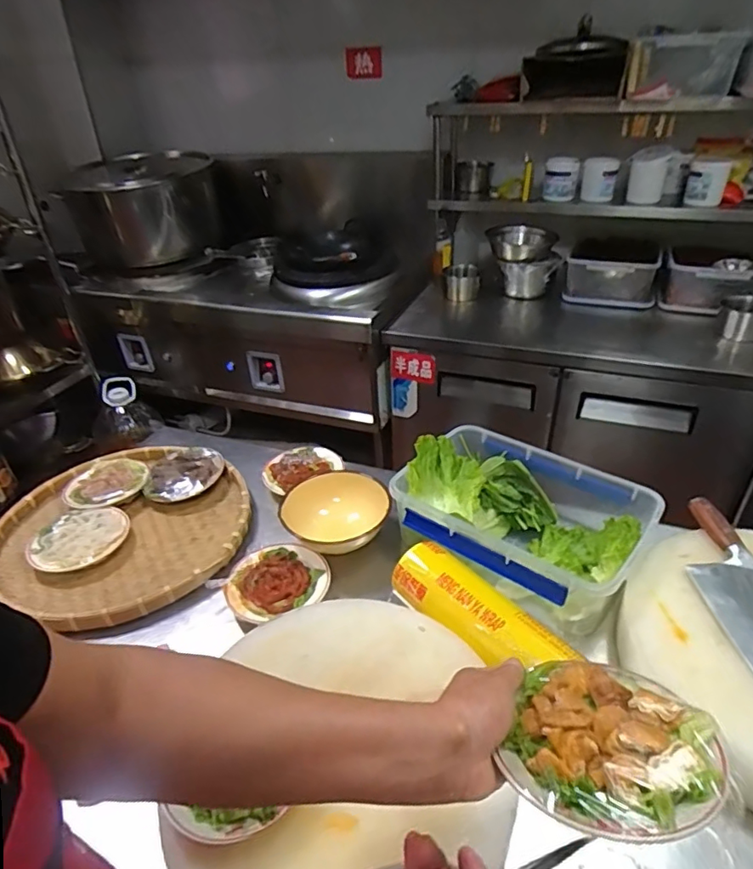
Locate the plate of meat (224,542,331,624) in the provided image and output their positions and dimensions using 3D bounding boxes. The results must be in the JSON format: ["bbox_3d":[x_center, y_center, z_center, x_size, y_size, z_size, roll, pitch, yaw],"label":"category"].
[{"bbox_3d":[-0.146,0.216,0.806,0.150,0.032,0.122,-16,35,-21],"label":"plate of meat"}]

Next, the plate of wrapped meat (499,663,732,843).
[{"bbox_3d":[0.158,0.207,0.362,0.126,0.032,0.121,-1,32,1],"label":"plate of wrapped meat"}]

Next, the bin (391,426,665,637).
[{"bbox_3d":[0.222,0.130,0.840,0.352,0.122,0.244,22,39,32],"label":"bin"}]

